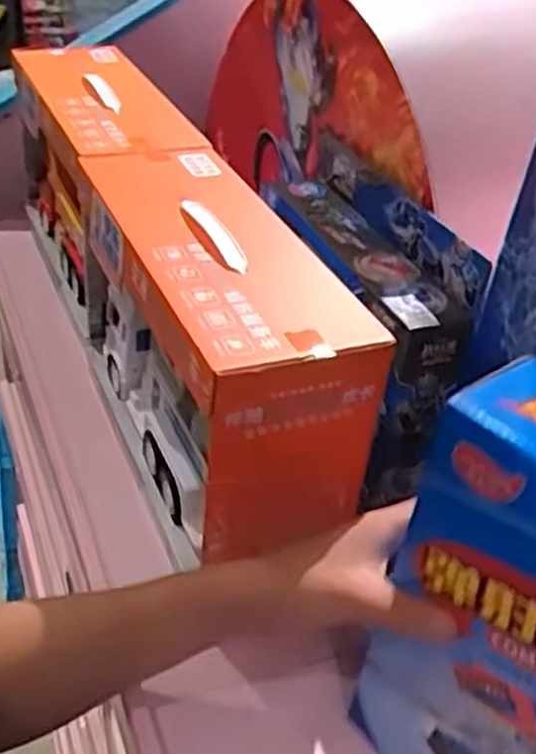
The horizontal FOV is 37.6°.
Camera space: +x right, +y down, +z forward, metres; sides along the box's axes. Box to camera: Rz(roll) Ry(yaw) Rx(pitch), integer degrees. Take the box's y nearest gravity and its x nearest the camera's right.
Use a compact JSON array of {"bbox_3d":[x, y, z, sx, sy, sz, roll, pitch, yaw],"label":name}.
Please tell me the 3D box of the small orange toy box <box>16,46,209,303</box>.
[{"bbox_3d":[-0.186,-0.221,0.866,0.133,0.214,0.307,-9,40,-20],"label":"small orange toy box"}]

